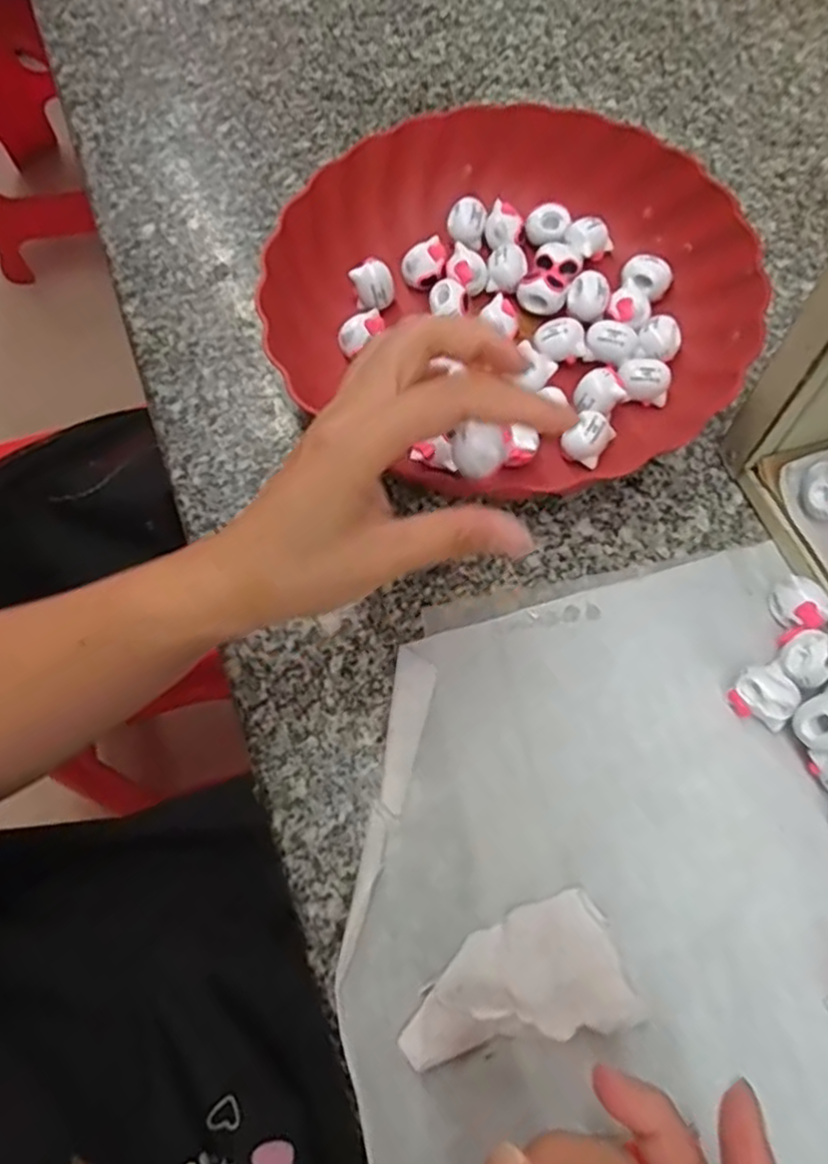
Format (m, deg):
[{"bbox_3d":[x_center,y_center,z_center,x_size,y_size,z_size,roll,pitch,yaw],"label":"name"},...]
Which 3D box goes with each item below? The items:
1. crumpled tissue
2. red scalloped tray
[{"bbox_3d":[0.036,0.150,0.267,0.083,0.012,0.045,-18,66,-5],"label":"crumpled tissue"},{"bbox_3d":[0.048,-0.153,0.376,0.239,0.047,0.223,-3,66,2],"label":"red scalloped tray"}]

